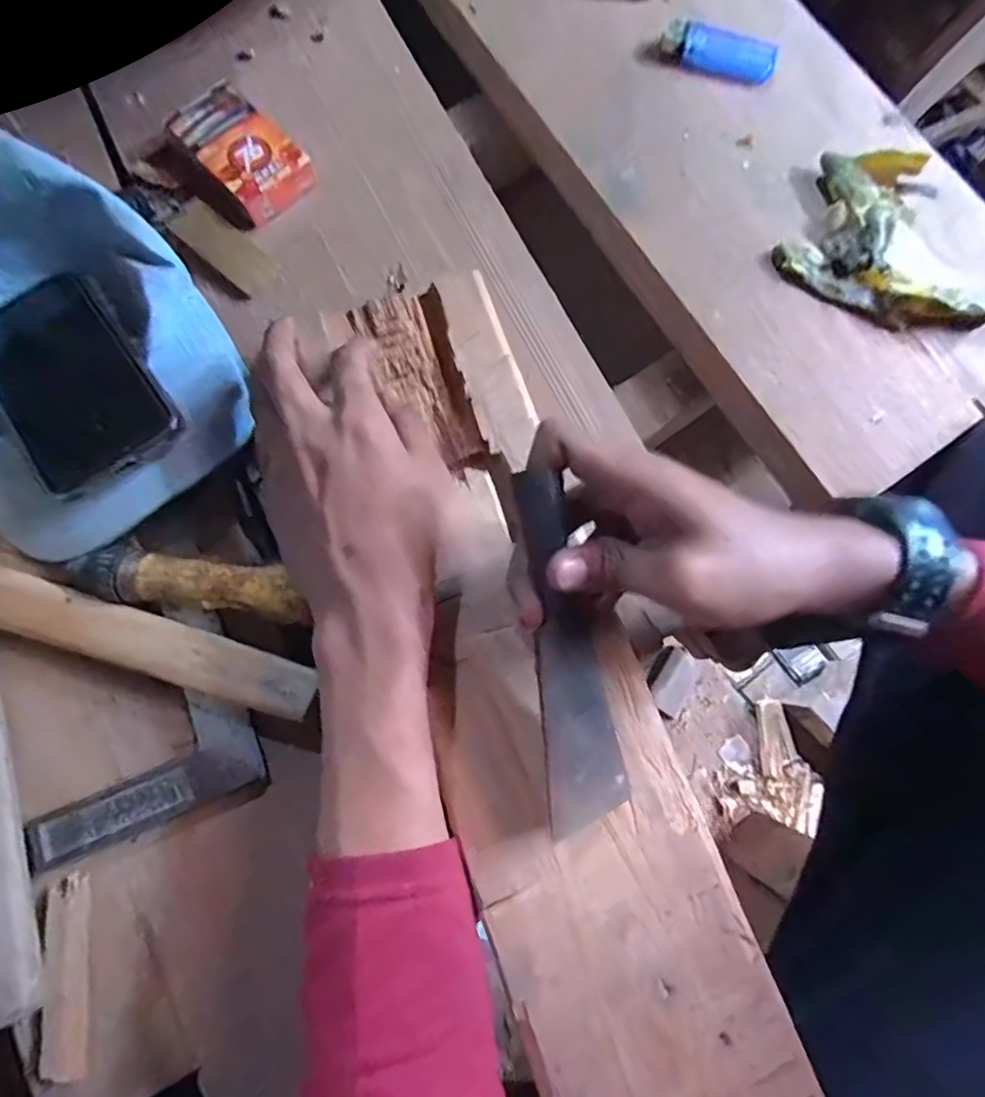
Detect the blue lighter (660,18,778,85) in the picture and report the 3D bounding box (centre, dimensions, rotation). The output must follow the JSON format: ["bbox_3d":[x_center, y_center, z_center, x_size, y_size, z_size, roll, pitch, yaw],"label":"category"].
[{"bbox_3d":[0.159,-0.351,0.406,0.079,0.013,0.027,19,78,2],"label":"blue lighter"}]

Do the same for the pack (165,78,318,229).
[{"bbox_3d":[-0.163,-0.250,0.370,0.063,0.018,0.087,-42,82,-9],"label":"pack"}]

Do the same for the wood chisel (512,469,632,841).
[{"bbox_3d":[0.034,0.048,0.260,0.037,0.015,0.166,-12,101,-5],"label":"wood chisel"}]

